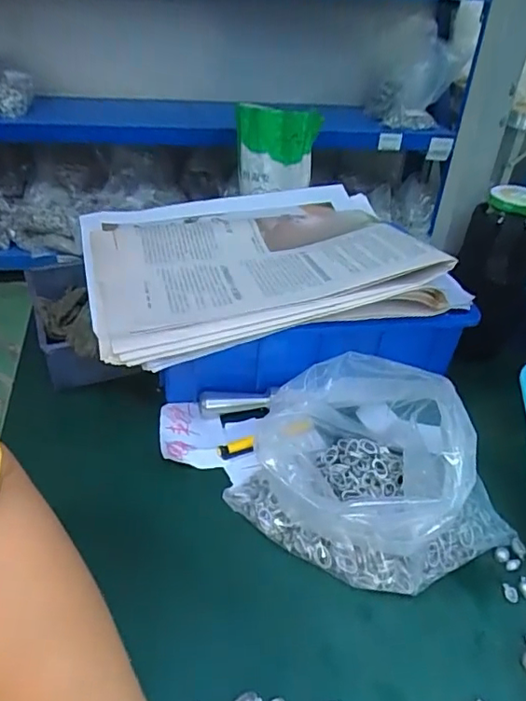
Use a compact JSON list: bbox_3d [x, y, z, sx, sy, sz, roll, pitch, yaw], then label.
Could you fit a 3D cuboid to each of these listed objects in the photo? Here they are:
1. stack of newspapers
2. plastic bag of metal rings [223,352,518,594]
[{"bbox_3d":[-0.006,-0.098,0.521,0.310,0.046,0.266,-7,38,-16],"label":"stack of newspapers"},{"bbox_3d":[0.078,0.082,0.382,0.184,0.093,0.124,22,39,22],"label":"plastic bag of metal rings"}]

